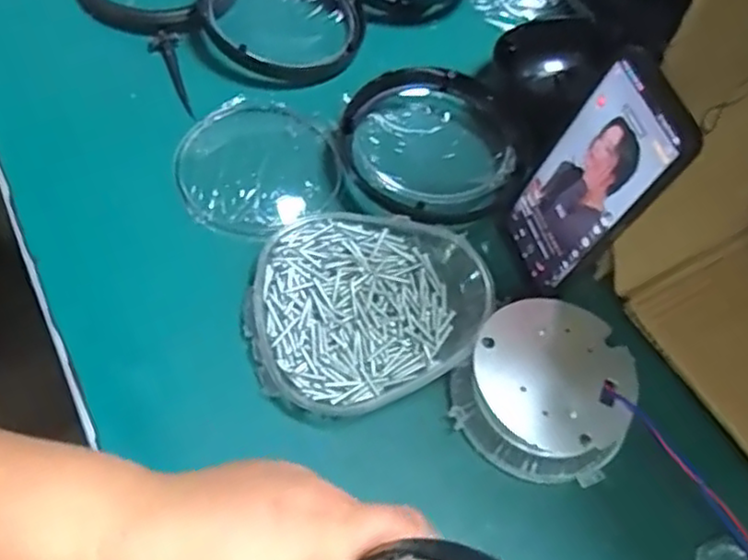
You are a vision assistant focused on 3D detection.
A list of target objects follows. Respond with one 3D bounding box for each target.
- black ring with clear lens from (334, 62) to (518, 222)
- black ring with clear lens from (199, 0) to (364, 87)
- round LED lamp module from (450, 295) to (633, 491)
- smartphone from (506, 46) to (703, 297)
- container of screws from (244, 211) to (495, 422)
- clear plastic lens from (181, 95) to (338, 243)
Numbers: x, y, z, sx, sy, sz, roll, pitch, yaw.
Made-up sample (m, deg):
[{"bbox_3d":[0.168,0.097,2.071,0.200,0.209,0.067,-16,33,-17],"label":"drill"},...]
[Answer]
[{"bbox_3d":[0.041,-0.099,0.522,0.126,0.032,0.134,3,58,-5],"label":"black ring with clear lens"},{"bbox_3d":[-0.076,-0.227,0.591,0.128,0.031,0.135,3,58,-5],"label":"black ring with clear lens"},{"bbox_3d":[0.108,0.068,0.434,0.101,0.039,0.103,3,58,-5],"label":"round LED lamp module"},{"bbox_3d":[0.132,-0.056,0.435,0.013,0.155,0.077,-8,64,-24],"label":"smartphone"},{"bbox_3d":[-0.005,0.015,0.460,0.156,0.036,0.141,-14,61,-15],"label":"container of screws"},{"bbox_3d":[-0.084,-0.085,0.515,0.113,0.019,0.123,-12,61,-14],"label":"clear plastic lens"}]

